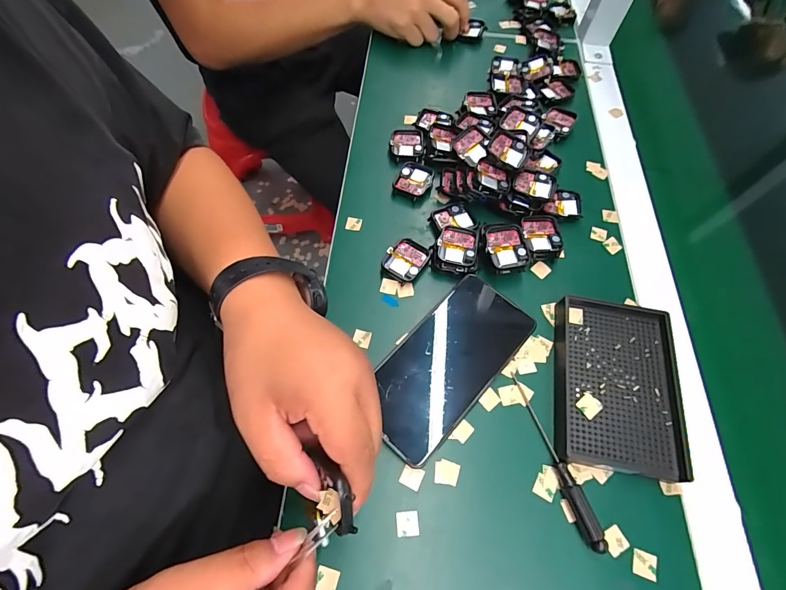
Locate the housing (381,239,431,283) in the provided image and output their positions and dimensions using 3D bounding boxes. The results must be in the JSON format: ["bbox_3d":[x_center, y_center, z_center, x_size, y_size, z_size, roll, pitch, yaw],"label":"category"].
[{"bbox_3d":[0.013,-0.034,0.368,0.036,0.011,0.044,29,66,11],"label":"housing"}]

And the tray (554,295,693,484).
[{"bbox_3d":[0.184,0.073,0.315,0.093,0.021,0.136,11,64,3],"label":"tray"}]

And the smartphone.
[{"bbox_3d":[0.045,0.057,0.320,0.077,0.014,0.158,41,69,16],"label":"smartphone"}]

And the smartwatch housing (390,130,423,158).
[{"bbox_3d":[0.016,-0.175,0.438,0.038,0.008,0.043,8,64,2],"label":"smartwatch housing"}]

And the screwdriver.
[{"bbox_3d":[0.125,0.122,0.289,0.009,0.016,0.130,-14,65,-9],"label":"screwdriver"}]

